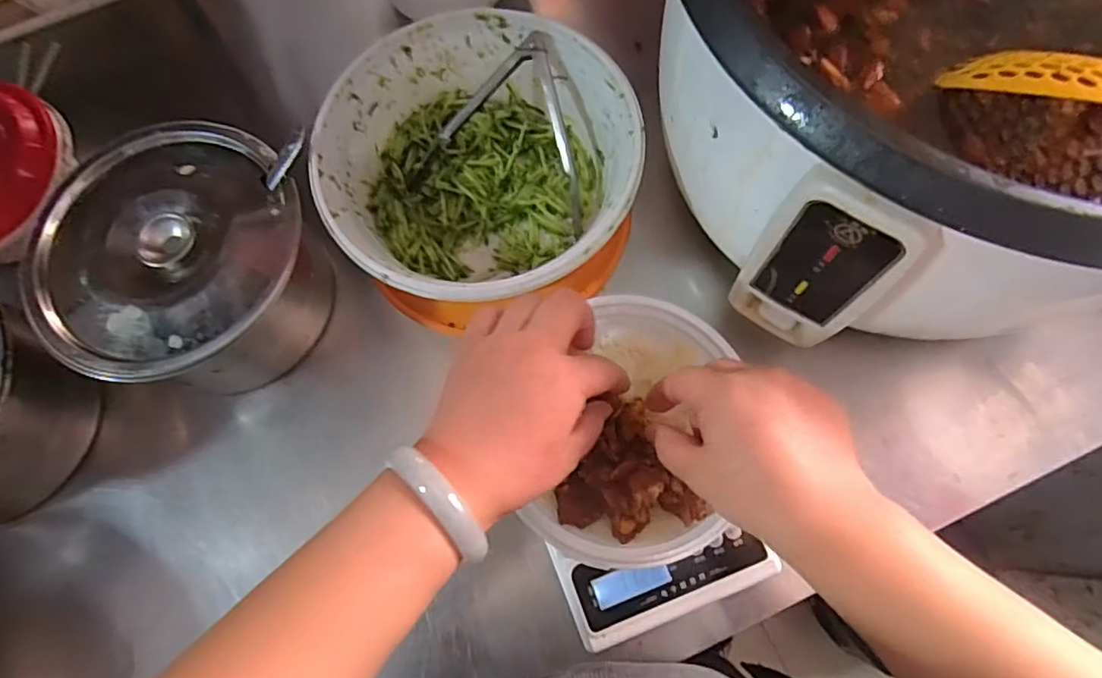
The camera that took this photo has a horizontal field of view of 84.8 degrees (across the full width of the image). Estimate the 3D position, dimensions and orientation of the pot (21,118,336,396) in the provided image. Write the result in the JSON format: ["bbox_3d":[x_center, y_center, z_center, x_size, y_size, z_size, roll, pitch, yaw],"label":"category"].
[{"bbox_3d":[-0.274,-0.053,0.472,0.184,0.134,0.185,-1,73,2],"label":"pot"}]

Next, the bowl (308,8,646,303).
[{"bbox_3d":[-0.055,-0.134,0.487,0.230,0.087,0.237,-1,73,2],"label":"bowl"}]

